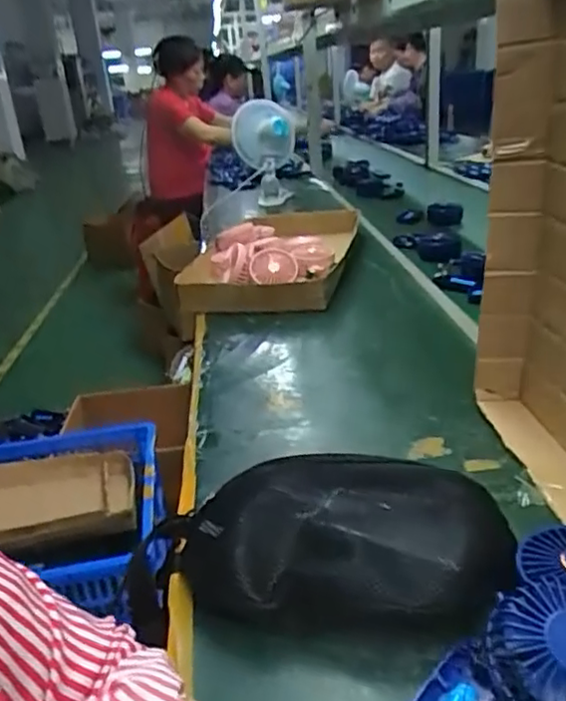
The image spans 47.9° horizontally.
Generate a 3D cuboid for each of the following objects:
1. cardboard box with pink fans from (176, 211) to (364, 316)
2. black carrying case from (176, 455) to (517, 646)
[{"bbox_3d":[-0.010,-0.195,1.290,0.300,0.088,0.449,0,26,16],"label":"cardboard box with pink fans"},{"bbox_3d":[0.038,0.158,0.514,0.277,0.084,0.124,-2,25,13],"label":"black carrying case"}]

